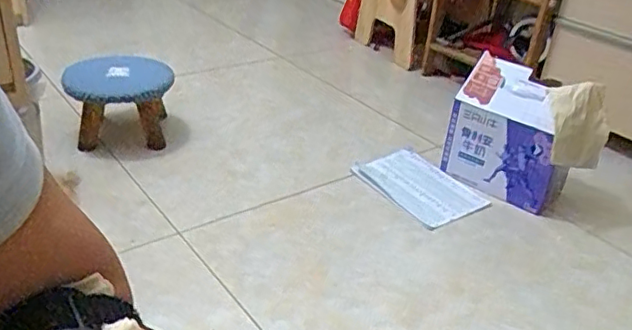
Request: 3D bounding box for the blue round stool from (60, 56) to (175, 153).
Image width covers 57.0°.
[{"bbox_3d":[-0.513,-0.156,1.545,0.262,0.185,0.262,-3,31,-15],"label":"blue round stool"}]

